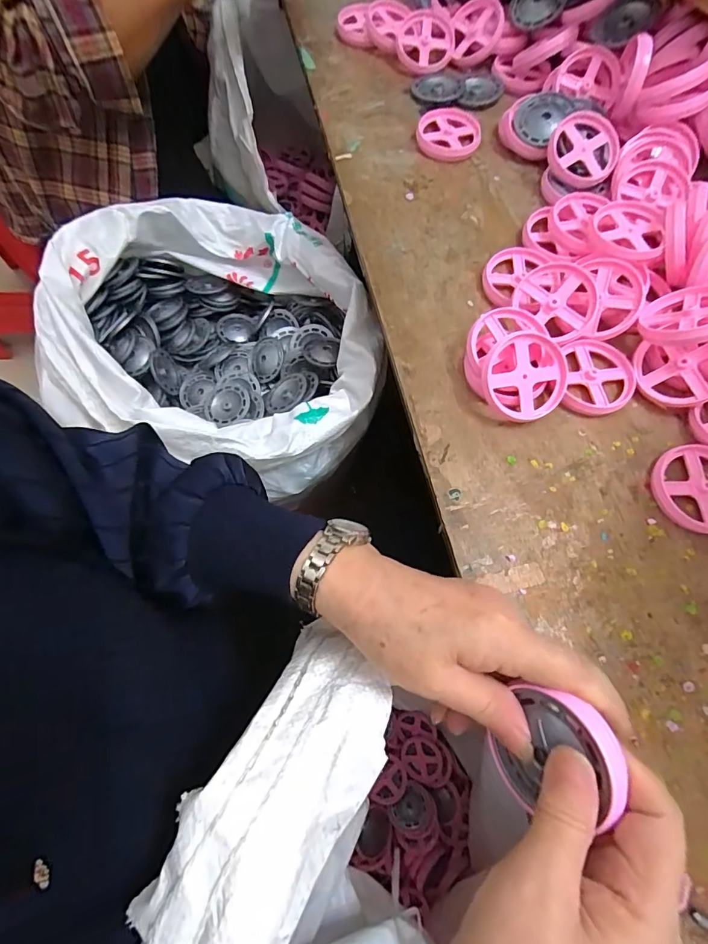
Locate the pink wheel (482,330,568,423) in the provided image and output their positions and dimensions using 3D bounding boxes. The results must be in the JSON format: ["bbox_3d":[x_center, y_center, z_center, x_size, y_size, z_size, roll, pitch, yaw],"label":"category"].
[{"bbox_3d":[0.127,-0.072,0.334,0.062,0.014,0.065,0,99,-2],"label":"pink wheel"}]

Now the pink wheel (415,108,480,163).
[{"bbox_3d":[0.096,-0.349,0.457,0.063,0.011,0.063,0,69,1],"label":"pink wheel"}]

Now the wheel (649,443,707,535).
[{"bbox_3d":[0.248,0.011,0.317,0.063,0.008,0.064,0,69,1],"label":"wheel"}]

